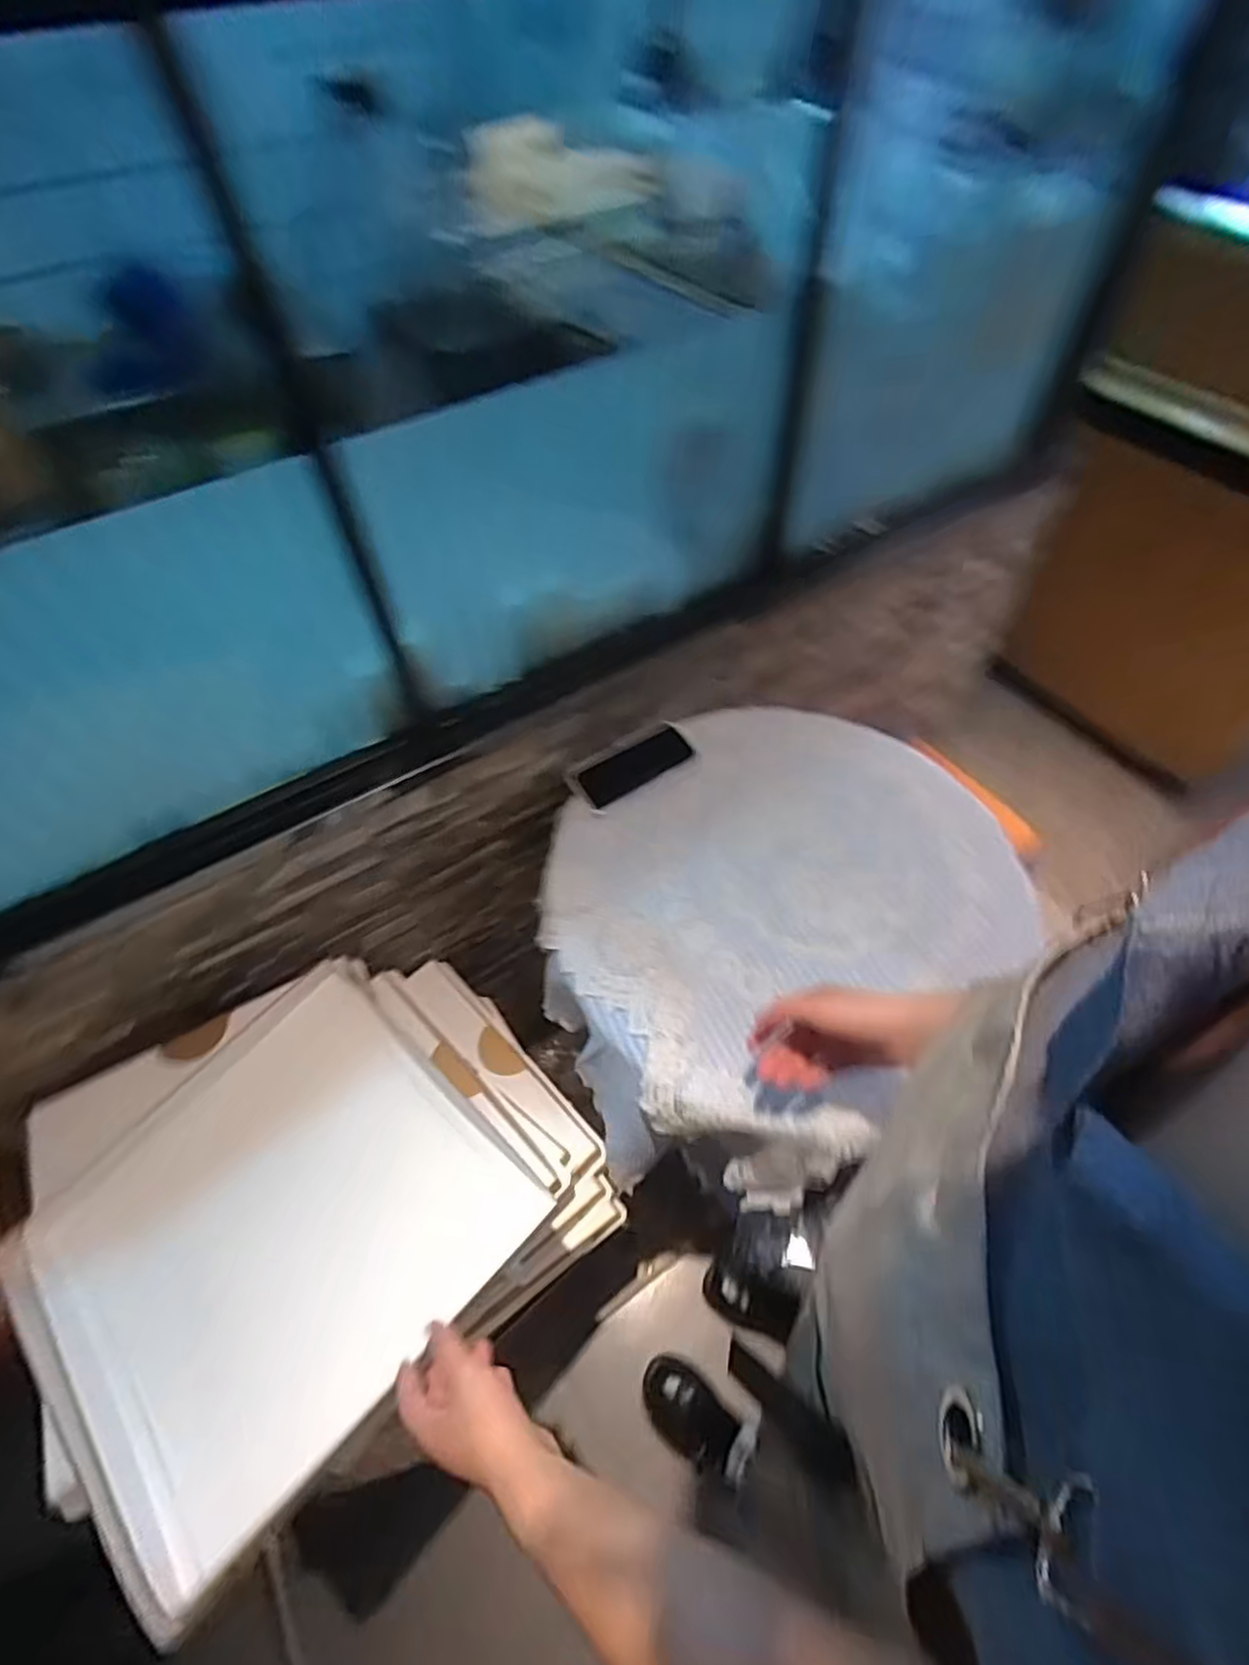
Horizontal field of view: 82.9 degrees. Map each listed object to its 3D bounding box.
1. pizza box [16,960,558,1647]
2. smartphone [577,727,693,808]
[{"bbox_3d":[-0.324,0.365,0.663,0.359,0.062,0.380,36,63,24],"label":"pizza box"},{"bbox_3d":[0.011,-0.088,0.919,0.145,0.015,0.074,-30,54,-10],"label":"smartphone"}]

